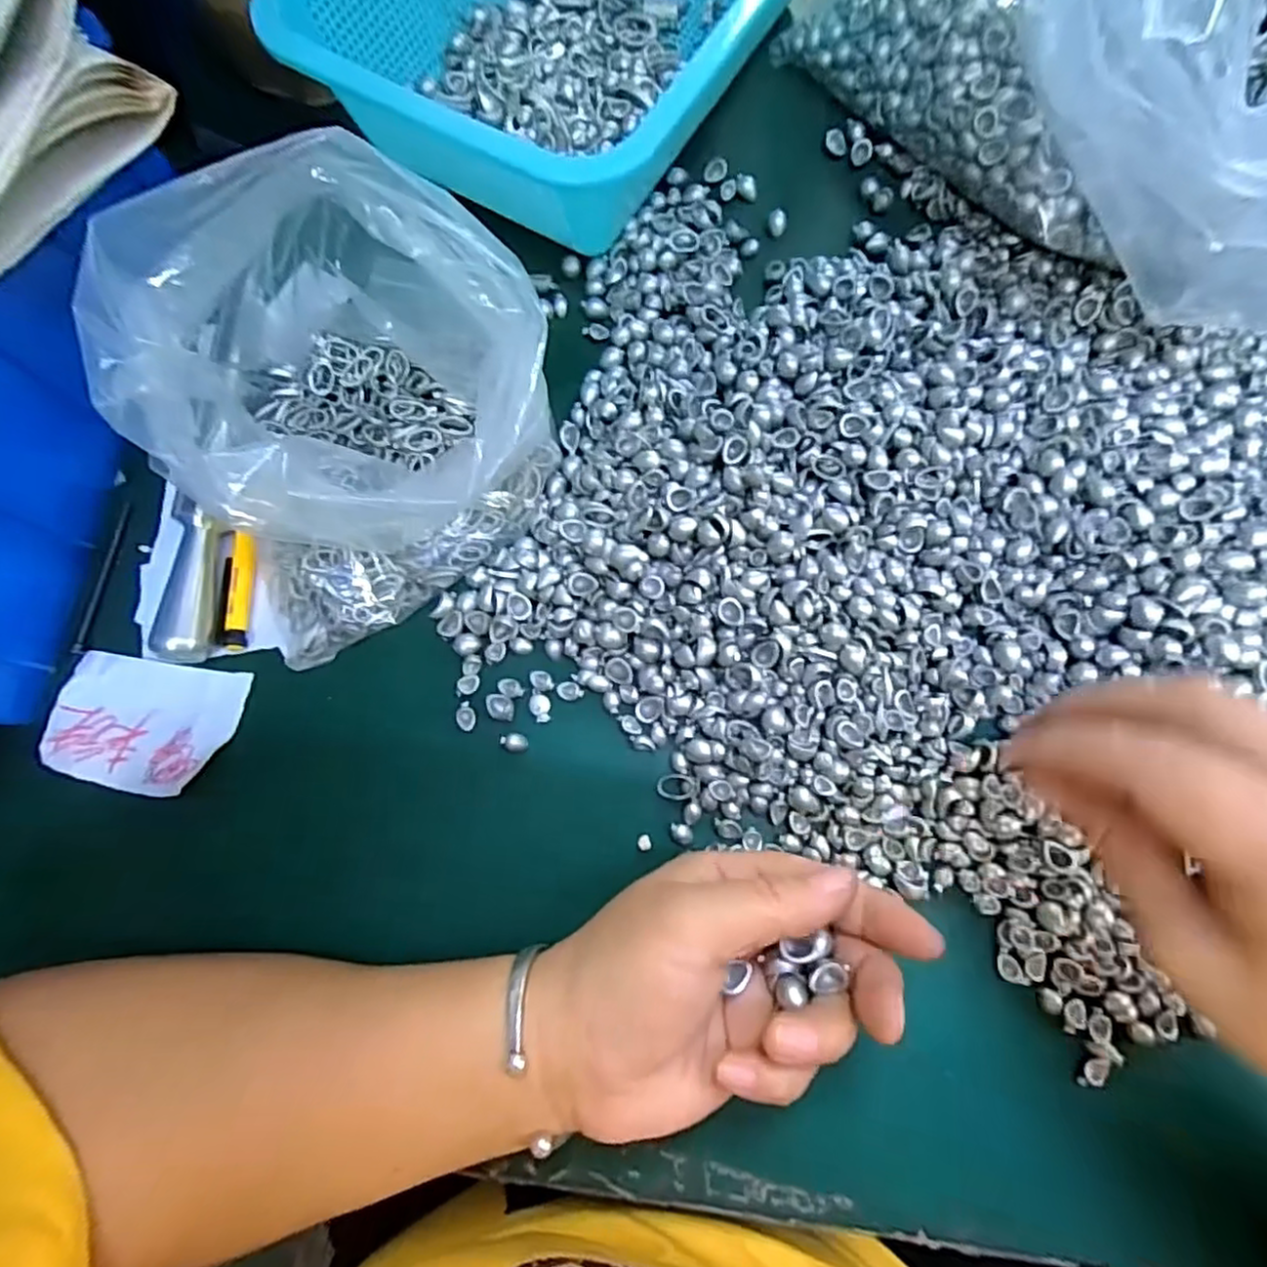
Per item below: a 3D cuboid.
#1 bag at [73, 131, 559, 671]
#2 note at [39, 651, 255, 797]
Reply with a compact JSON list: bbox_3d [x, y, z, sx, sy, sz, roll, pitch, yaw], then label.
[{"bbox_3d":[-0.108,-0.099,0.260,0.150,0.090,0.169,-20,76,-2],"label":"bag"},{"bbox_3d":[-0.205,0.037,0.276,0.075,0.008,0.052,7,76,4],"label":"note"}]

